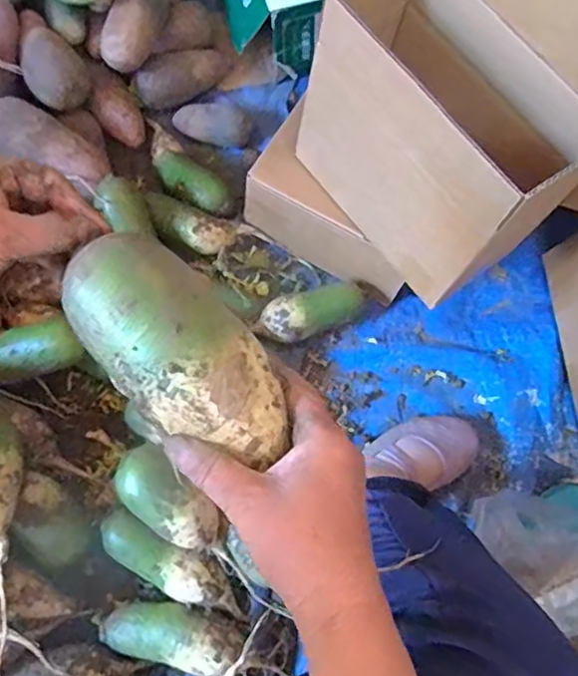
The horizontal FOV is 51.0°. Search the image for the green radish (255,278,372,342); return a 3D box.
[{"bbox_3d":[0.037,-0.034,0.812,0.172,0.070,0.058,-21,71,-9],"label":"green radish"}]

